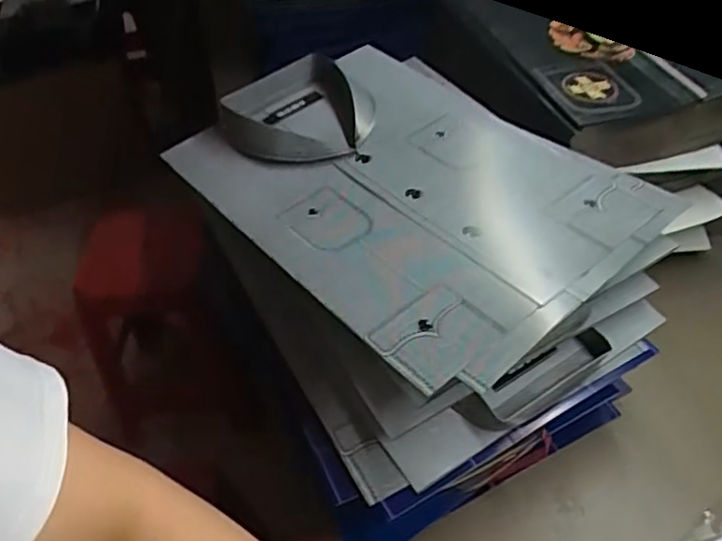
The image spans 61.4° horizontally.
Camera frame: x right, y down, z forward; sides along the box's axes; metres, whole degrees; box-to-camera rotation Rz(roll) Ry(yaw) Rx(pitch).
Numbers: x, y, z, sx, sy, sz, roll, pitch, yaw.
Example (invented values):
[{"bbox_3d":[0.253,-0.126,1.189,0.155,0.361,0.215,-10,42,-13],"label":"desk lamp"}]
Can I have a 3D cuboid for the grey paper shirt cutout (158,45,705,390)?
[{"bbox_3d":[0.035,-0.084,0.549,0.283,0.053,0.389,-35,50,-27],"label":"grey paper shirt cutout"}]

